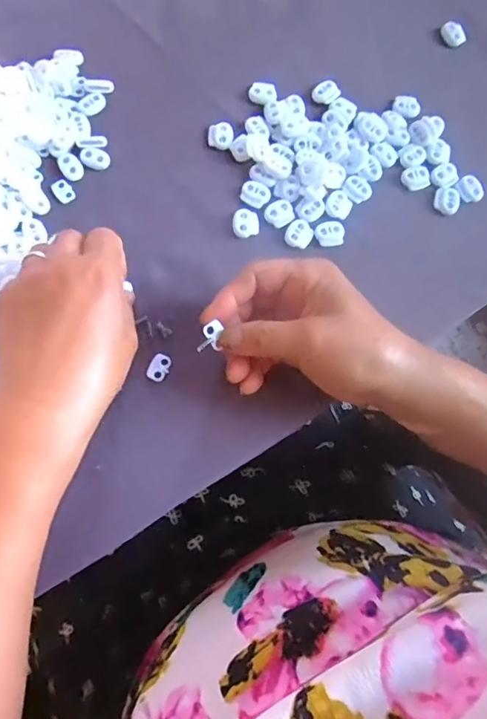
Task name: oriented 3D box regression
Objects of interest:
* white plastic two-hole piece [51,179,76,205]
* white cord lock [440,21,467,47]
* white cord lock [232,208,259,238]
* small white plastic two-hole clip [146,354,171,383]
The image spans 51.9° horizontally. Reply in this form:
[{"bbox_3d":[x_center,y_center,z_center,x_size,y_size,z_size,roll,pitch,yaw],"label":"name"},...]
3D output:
[{"bbox_3d":[-0.135,-0.126,0.375,0.014,0.004,0.018,-33,79,-9],"label":"white plastic two-hole piece"},{"bbox_3d":[0.183,-0.284,0.436,0.008,0.017,0.024,-33,79,-9],"label":"white cord lock"},{"bbox_3d":[0.002,-0.103,0.377,0.019,0.005,0.022,-8,76,-4],"label":"white cord lock"},{"bbox_3d":[-0.059,0.005,0.345,0.014,0.004,0.019,25,77,4],"label":"small white plastic two-hole clip"}]

